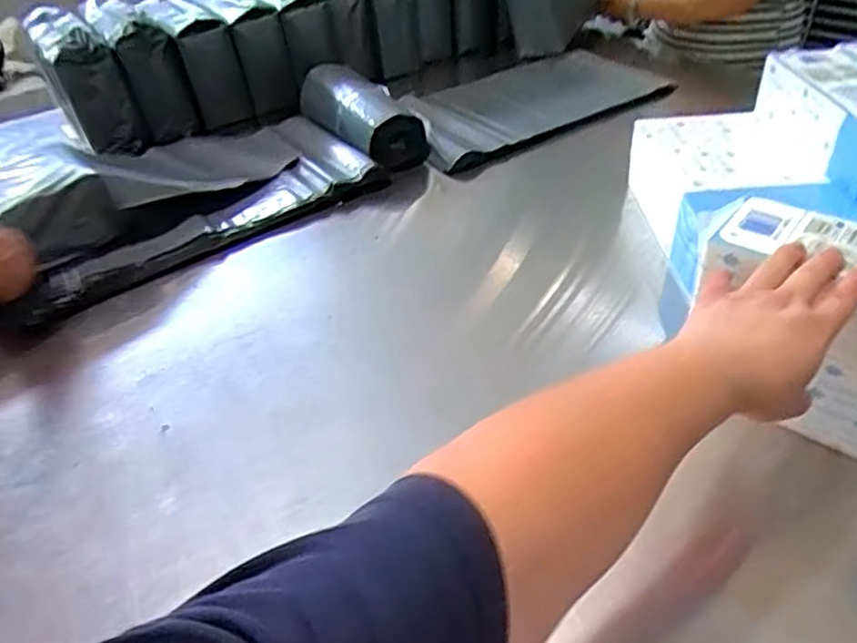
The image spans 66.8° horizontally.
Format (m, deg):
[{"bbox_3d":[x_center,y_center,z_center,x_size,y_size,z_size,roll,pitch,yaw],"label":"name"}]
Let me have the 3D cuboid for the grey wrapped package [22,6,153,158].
[{"bbox_3d":[-0.597,-0.416,1.120,0.103,0.187,0.310,-27,42,-24],"label":"grey wrapped package"}]

